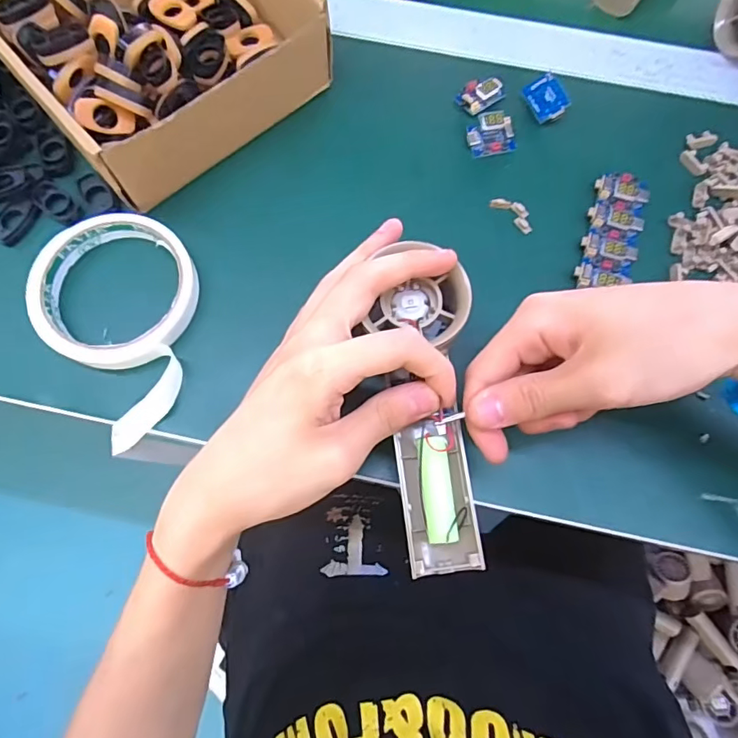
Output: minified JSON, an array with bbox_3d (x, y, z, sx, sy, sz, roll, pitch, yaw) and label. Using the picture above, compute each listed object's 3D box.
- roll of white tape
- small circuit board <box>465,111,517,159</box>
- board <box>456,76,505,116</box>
[{"bbox_3d":[-0.138,-0.032,0.293,0.091,0.015,0.124,-34,78,-10],"label":"roll of white tape"},{"bbox_3d":[0.080,-0.154,0.334,0.030,0.005,0.025,-14,111,5],"label":"small circuit board"},{"bbox_3d":[0.076,-0.185,0.341,0.031,0.009,0.021,-28,77,-8],"label":"board"}]

